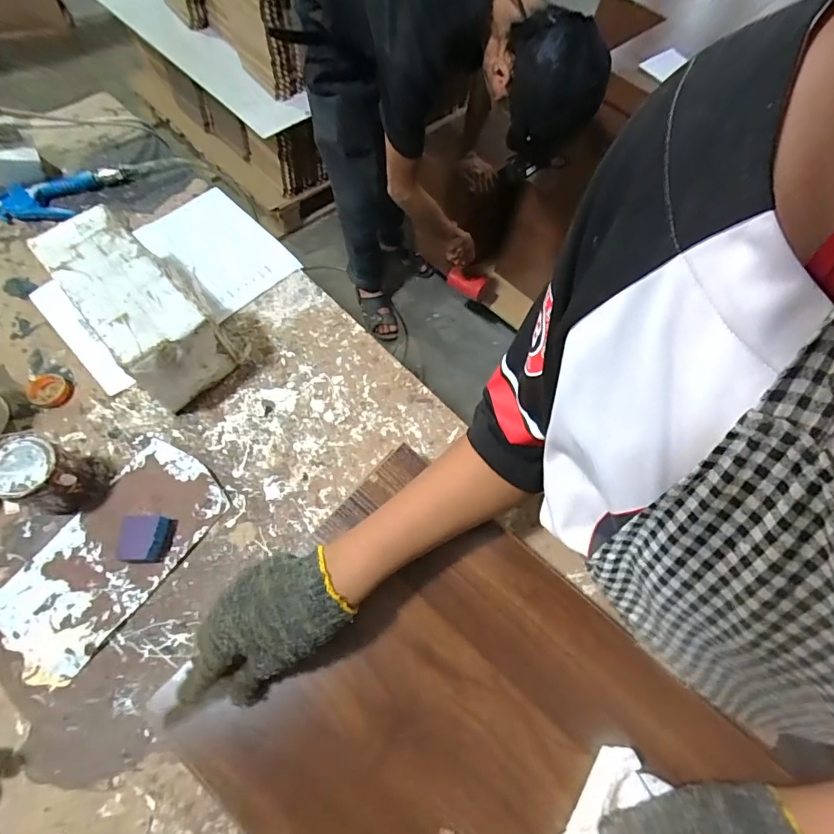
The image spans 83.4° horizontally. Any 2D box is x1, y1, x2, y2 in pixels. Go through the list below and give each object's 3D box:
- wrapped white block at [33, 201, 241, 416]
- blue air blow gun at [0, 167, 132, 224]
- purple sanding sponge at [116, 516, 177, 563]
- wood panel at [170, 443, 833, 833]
[{"bbox_3d":[-0.329,-0.127,0.557,0.106,0.113,0.239,-39,73,-23],"label":"wrapped white block"},{"bbox_3d":[-0.523,-0.326,0.693,0.184,0.022,0.074,-22,67,-10],"label":"blue air blow gun"},{"bbox_3d":[-0.279,0.126,0.483,0.043,0.027,0.045,-4,65,-2],"label":"purple sanding sponge"},{"bbox_3d":[0.144,0.347,0.358,0.680,0.015,0.317,39,69,14],"label":"wood panel"}]

